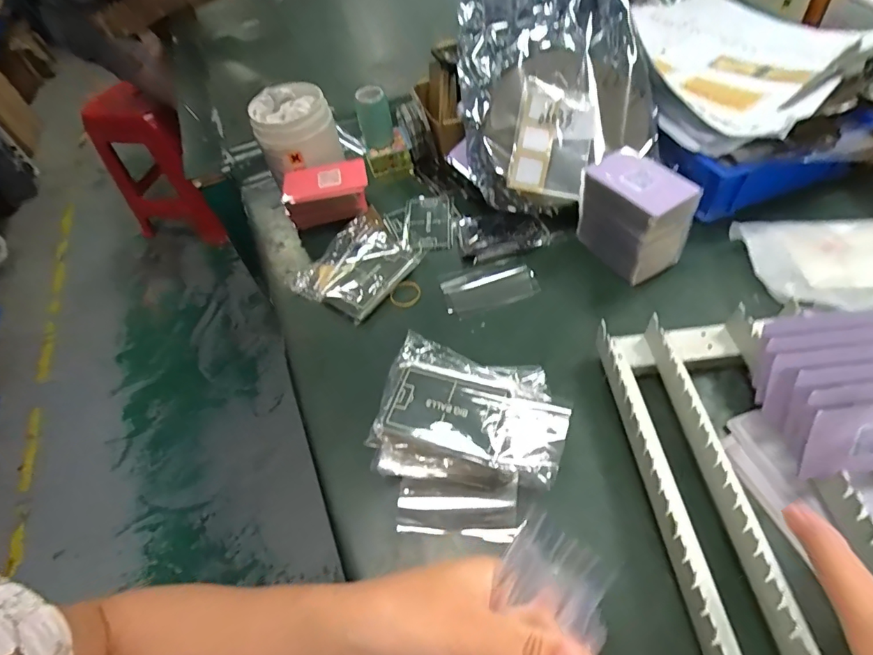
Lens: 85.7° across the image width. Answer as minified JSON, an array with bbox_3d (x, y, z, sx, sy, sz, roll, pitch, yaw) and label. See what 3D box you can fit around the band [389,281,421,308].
[{"bbox_3d":[-0.033,-0.035,0.494,0.032,0.006,0.034,-12,52,-1],"label":"band"}]

